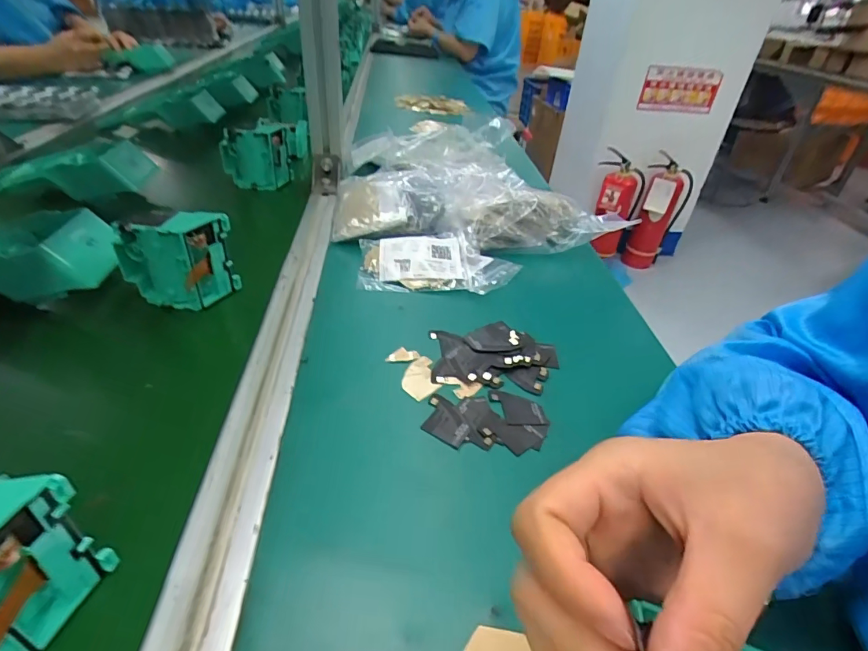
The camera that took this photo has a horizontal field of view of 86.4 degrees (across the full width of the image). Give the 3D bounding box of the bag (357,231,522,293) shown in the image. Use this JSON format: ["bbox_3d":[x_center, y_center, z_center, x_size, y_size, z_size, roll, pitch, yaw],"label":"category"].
[{"bbox_3d":[0.004,-0.062,0.453,0.152,0.024,0.075,3,37,-2],"label":"bag"}]

